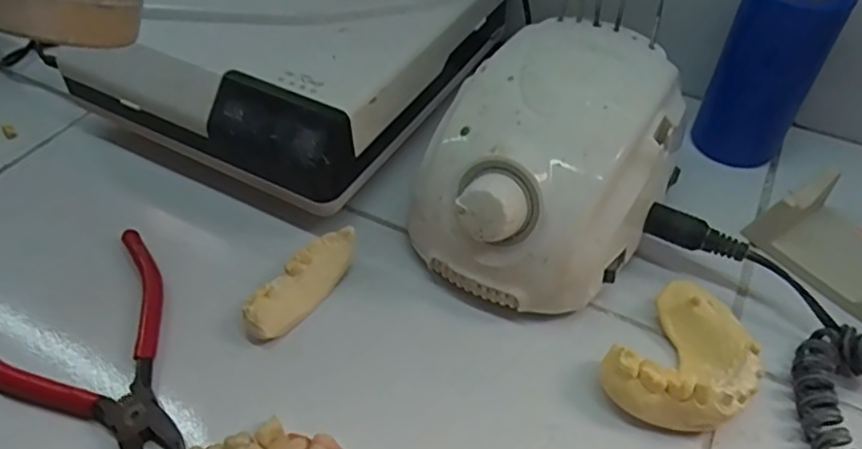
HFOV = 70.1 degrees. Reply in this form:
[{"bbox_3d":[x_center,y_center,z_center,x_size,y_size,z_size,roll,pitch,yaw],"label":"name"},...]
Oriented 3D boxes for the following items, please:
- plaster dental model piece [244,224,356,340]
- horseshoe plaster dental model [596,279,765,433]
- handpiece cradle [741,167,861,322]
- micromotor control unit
[{"bbox_3d":[-0.061,0.030,0.298,0.019,0.023,0.064,28,55,22],"label":"plaster dental model piece"},{"bbox_3d":[0.109,0.059,0.262,0.050,0.028,0.069,35,57,27],"label":"horseshoe plaster dental model"},{"bbox_3d":[0.208,0.015,0.297,0.050,0.031,0.088,-28,54,-22],"label":"handpiece cradle"},{"bbox_3d":[0.060,-0.029,0.305,0.102,0.083,0.137,27,54,21],"label":"micromotor control unit"}]

